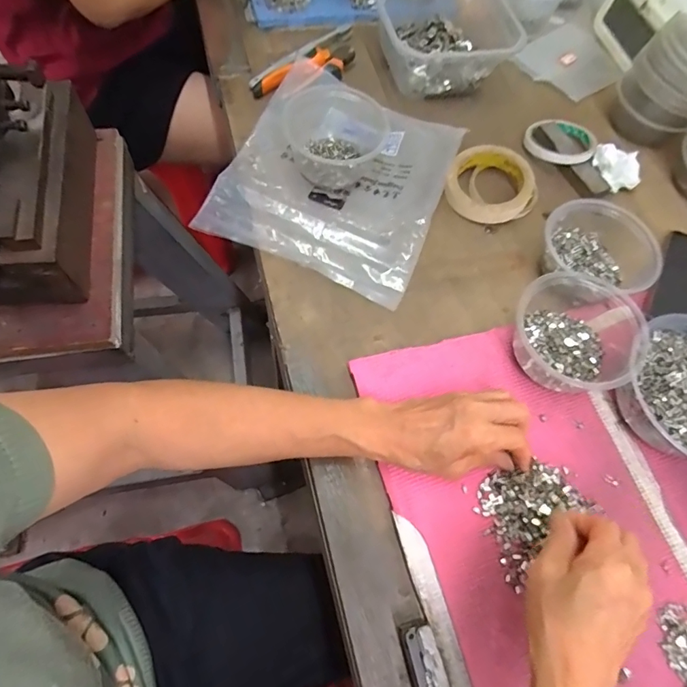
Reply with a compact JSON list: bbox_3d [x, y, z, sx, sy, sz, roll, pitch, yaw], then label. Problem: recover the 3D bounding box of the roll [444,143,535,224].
[{"bbox_3d":[0.172,-0.187,0.537,0.093,0.031,0.102,3,66,-6],"label":"roll"}]

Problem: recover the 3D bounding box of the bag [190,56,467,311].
[{"bbox_3d":[-0.005,-0.195,0.516,0.233,0.031,0.251,23,66,4],"label":"bag"}]

